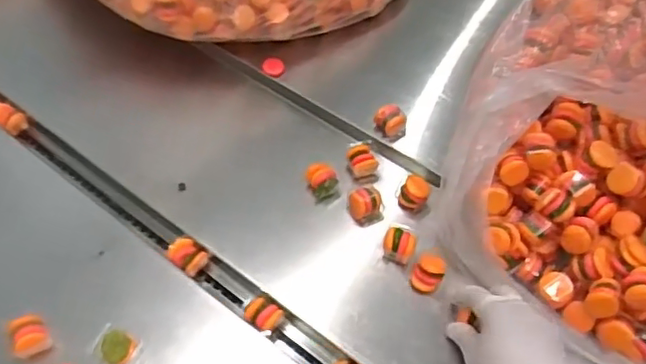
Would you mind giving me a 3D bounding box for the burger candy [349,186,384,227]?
[{"bbox_3d":[0.047,0.026,0.644,0.035,0.034,0.030,-16,54,-16],"label":"burger candy"}]

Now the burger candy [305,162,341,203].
[{"bbox_3d":[0.000,-0.001,0.670,0.038,0.041,0.034,2,51,-2],"label":"burger candy"}]

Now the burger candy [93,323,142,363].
[{"bbox_3d":[-0.185,0.152,0.526,0.033,0.028,0.035,14,51,7],"label":"burger candy"}]

